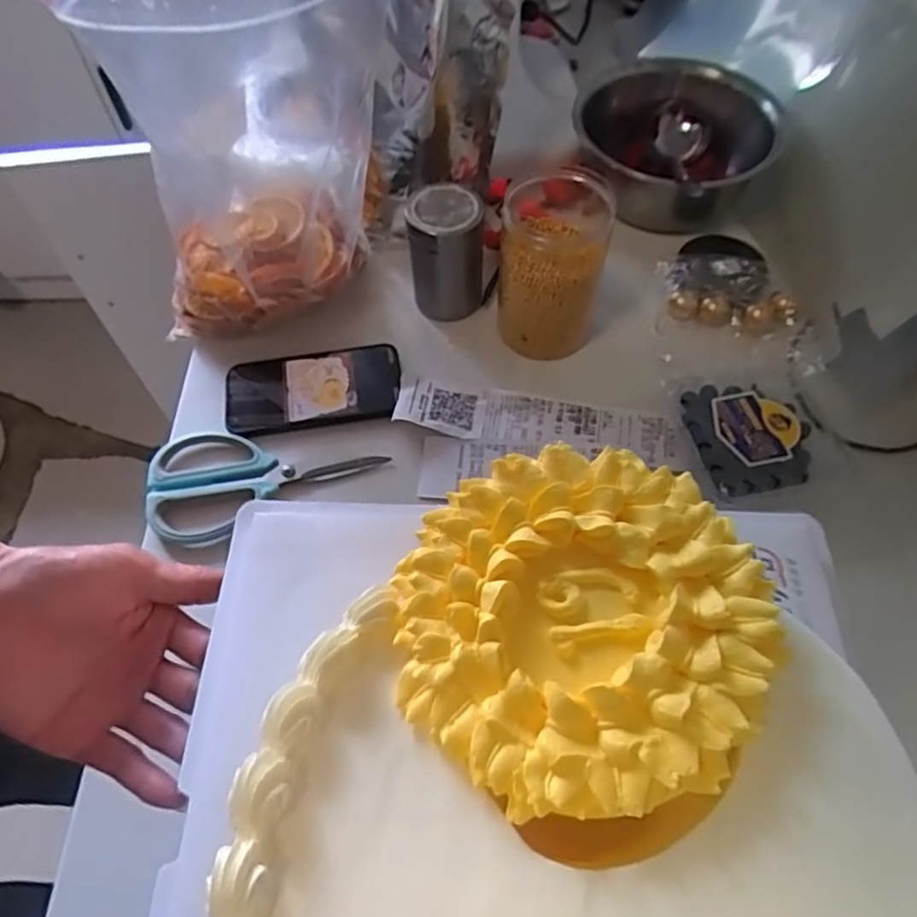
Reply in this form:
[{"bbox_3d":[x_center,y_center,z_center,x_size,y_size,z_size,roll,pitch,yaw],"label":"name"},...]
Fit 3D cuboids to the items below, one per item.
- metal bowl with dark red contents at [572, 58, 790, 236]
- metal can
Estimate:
[{"bbox_3d":[0.210,-0.309,0.664,0.187,0.075,0.175,0,59,1],"label":"metal bowl with dark red contents"},{"bbox_3d":[-0.011,-0.179,0.586,0.062,0.102,0.059,-2,59,0],"label":"metal can"}]

